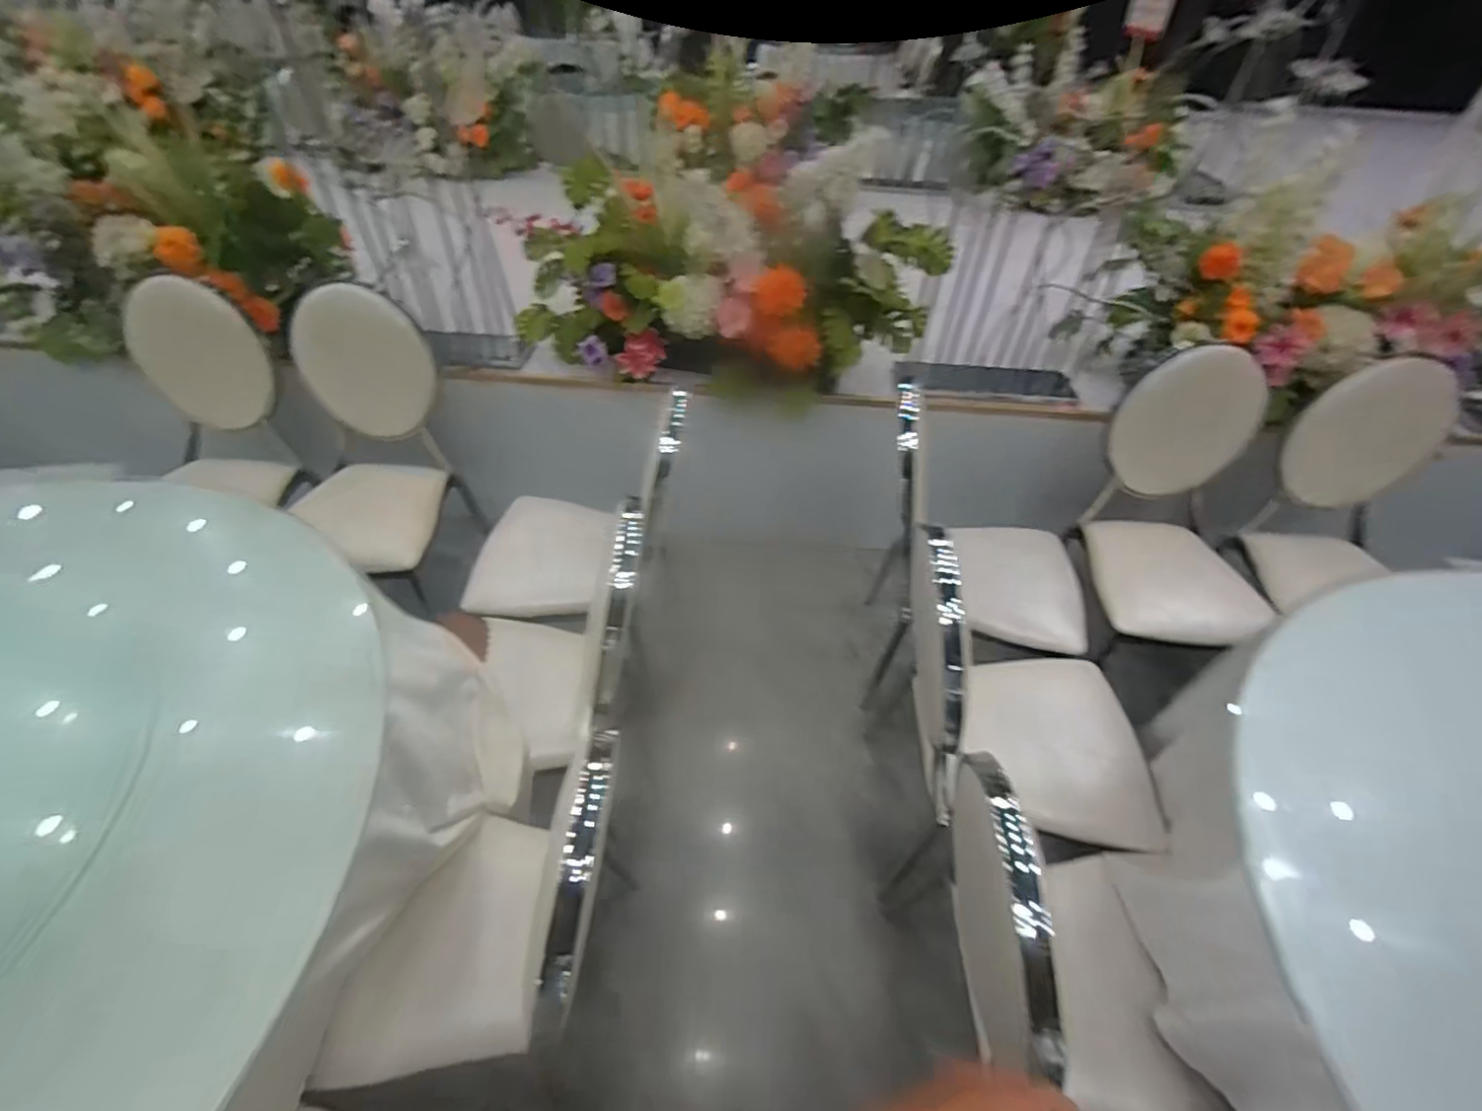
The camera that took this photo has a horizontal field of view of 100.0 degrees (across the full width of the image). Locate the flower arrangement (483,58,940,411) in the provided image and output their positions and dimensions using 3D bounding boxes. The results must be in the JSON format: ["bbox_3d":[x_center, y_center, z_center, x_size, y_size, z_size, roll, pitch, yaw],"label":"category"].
[{"bbox_3d":[-0.045,-0.822,1.739,1.156,0.756,0.372,3,44,-1],"label":"flower arrangement"}]

